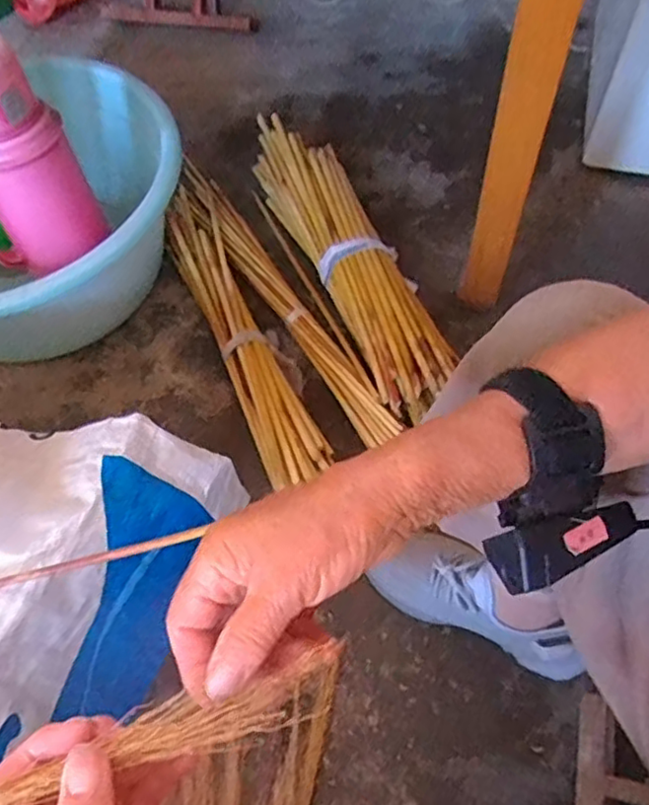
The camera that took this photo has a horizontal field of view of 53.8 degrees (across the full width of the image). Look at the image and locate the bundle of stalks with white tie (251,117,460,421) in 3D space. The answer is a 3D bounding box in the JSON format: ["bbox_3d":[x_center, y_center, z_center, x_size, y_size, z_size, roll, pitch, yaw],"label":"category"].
[{"bbox_3d":[0.033,-0.216,0.909,0.118,0.081,0.530,-21,63,-11],"label":"bundle of stalks with white tie"}]

